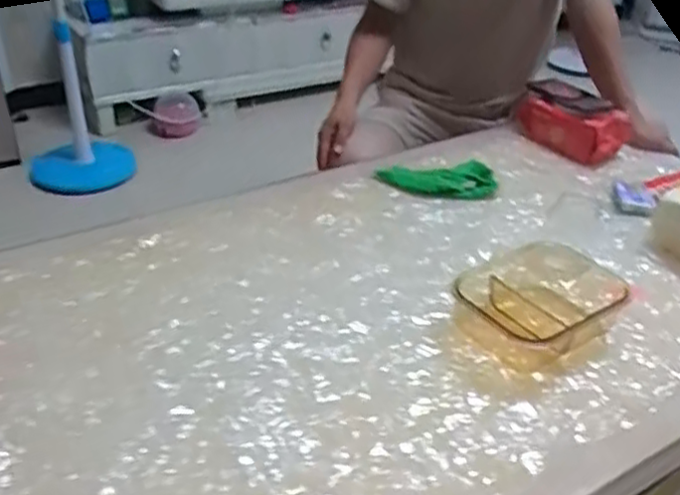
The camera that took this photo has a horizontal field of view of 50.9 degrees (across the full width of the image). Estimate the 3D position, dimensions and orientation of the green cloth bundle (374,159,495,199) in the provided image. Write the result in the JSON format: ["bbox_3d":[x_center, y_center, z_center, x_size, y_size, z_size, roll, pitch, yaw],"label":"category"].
[{"bbox_3d":[0.161,-0.110,1.164,0.186,0.023,0.087,-2,35,-7],"label":"green cloth bundle"}]

